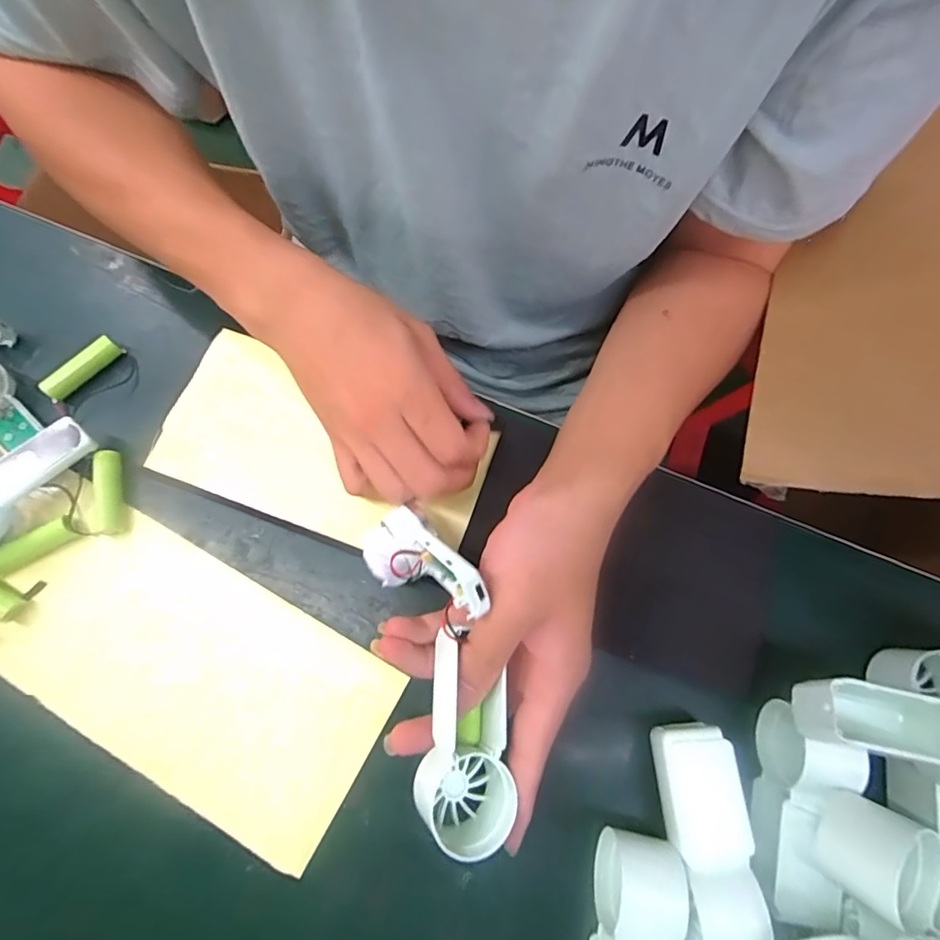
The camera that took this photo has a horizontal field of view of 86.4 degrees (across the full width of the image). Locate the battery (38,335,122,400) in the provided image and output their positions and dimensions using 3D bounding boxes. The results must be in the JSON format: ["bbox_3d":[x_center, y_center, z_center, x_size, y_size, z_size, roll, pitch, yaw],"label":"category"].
[{"bbox_3d":[-0.249,-0.065,0.322,0.013,0.015,0.050,43,79,12],"label":"battery"}]

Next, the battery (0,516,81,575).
[{"bbox_3d":[-0.253,0.044,0.288,0.050,0.012,0.012,-29,76,-8],"label":"battery"}]

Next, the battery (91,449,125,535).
[{"bbox_3d":[-0.216,0.013,0.297,0.014,0.013,0.049,-9,74,-2],"label":"battery"}]

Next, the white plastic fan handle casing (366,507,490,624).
[{"bbox_3d":[-0.021,0.048,0.252,0.085,0.026,0.035,15,69,49],"label":"white plastic fan handle casing"}]

